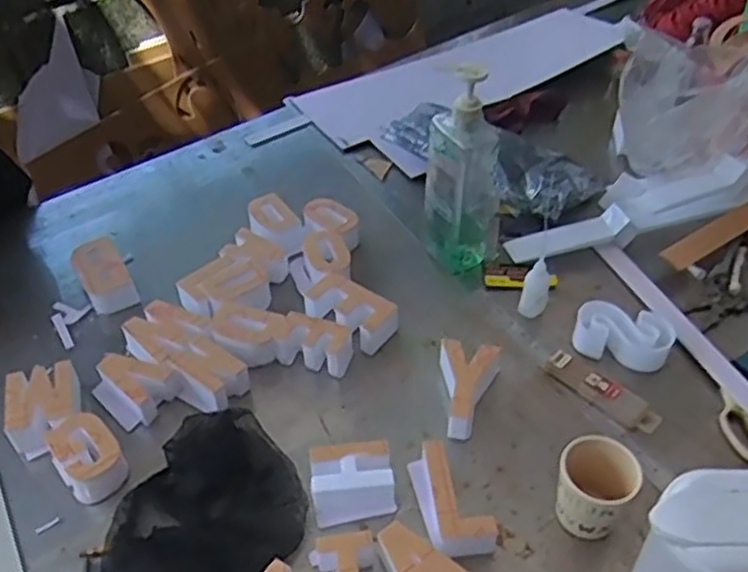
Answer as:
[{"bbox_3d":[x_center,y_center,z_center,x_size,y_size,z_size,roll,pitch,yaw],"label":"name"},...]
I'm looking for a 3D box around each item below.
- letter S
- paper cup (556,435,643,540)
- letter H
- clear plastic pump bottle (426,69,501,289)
[{"bbox_3d":[0.308,0.056,0.893,0.116,0.048,0.064,12,44,14],"label":"letter S"},{"bbox_3d":[0.215,0.201,0.712,0.071,0.093,0.068,-1,42,1],"label":"paper cup"},{"bbox_3d":[-0.022,0.202,0.748,0.082,0.042,0.064,-7,43,-6],"label":"letter H"},{"bbox_3d":[0.117,-0.146,0.944,0.072,0.277,0.092,-25,48,-24],"label":"clear plastic pump bottle"}]

